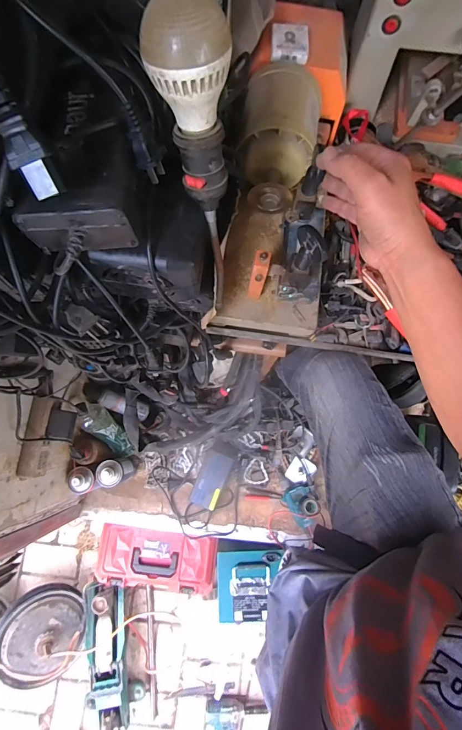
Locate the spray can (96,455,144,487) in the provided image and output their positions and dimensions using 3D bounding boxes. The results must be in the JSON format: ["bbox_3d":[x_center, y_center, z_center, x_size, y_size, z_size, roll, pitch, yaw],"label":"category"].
[{"bbox_3d":[-0.292,0.278,0.926,0.076,0.171,0.065,-15,78,-4],"label":"spray can"}]

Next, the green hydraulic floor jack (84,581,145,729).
[{"bbox_3d":[-0.385,0.917,1.115,0.150,0.110,0.427,-9,78,-3],"label":"green hydraulic floor jack"}]

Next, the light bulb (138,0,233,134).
[{"bbox_3d":[-0.028,-0.199,0.235,0.054,0.062,0.049,4,78,0],"label":"light bulb"}]

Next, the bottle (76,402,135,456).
[{"bbox_3d":[-0.316,0.172,0.911,0.062,0.199,0.054,-37,37,-8],"label":"bottle"}]

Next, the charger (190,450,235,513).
[{"bbox_3d":[-0.055,0.313,0.970,0.073,0.053,0.147,25,78,5],"label":"charger"}]

